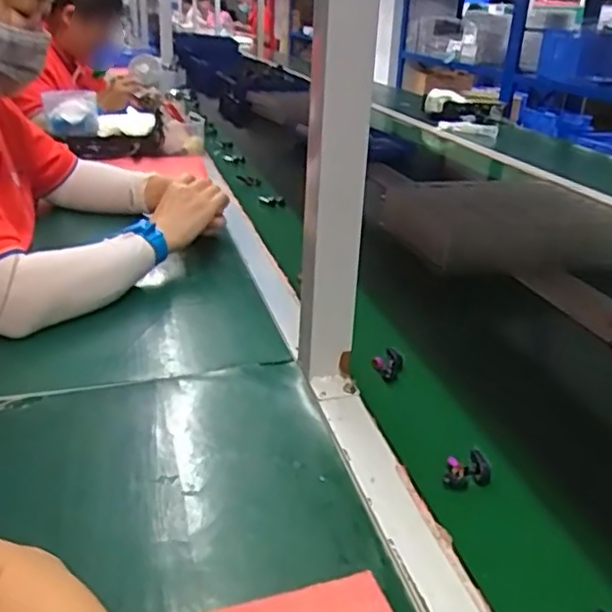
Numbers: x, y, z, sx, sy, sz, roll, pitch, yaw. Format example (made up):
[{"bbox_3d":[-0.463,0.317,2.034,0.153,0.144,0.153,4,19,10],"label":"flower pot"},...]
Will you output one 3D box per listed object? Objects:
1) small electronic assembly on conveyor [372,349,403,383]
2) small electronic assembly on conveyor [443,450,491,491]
[{"bbox_3d":[0.079,0.056,0.624,0.028,0.013,0.048,7,25,9],"label":"small electronic assembly on conveyor"},{"bbox_3d":[0.118,0.123,0.480,0.038,0.014,0.023,-6,26,-17],"label":"small electronic assembly on conveyor"}]

